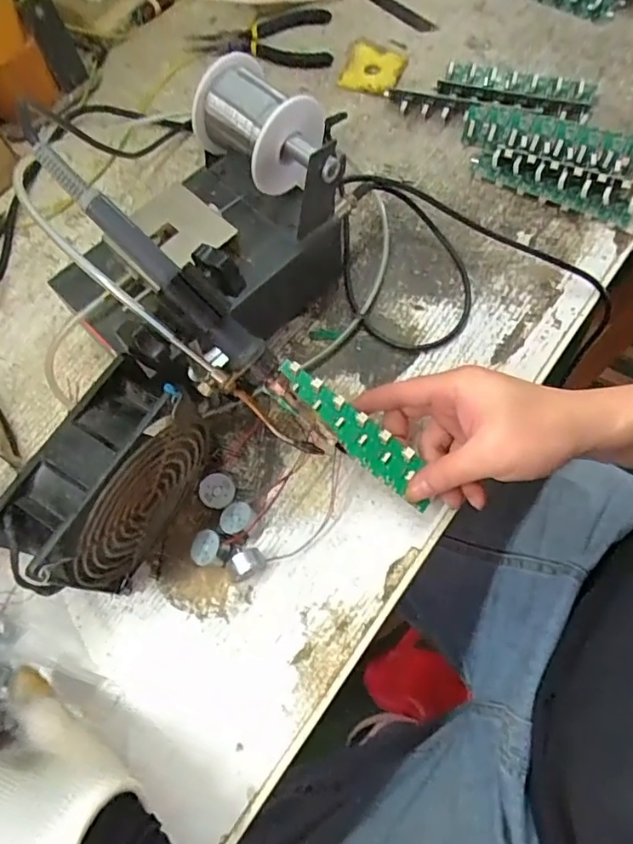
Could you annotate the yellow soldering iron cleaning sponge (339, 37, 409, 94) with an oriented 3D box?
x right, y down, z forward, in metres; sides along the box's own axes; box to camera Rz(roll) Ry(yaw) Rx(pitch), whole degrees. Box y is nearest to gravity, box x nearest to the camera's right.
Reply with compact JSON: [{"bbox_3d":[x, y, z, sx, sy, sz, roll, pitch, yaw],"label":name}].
[{"bbox_3d":[0.055,-0.348,0.548,0.056,0.008,0.060,23,72,10],"label":"yellow soldering iron cleaning sponge"}]

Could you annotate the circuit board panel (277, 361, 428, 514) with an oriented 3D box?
[{"bbox_3d":[0.027,0.005,0.380,0.133,0.007,0.029,43,76,9],"label":"circuit board panel"}]

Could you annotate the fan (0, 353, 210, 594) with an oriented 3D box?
[{"bbox_3d":[-0.117,0.039,0.338,0.047,0.124,0.120,29,72,12],"label":"fan"}]

